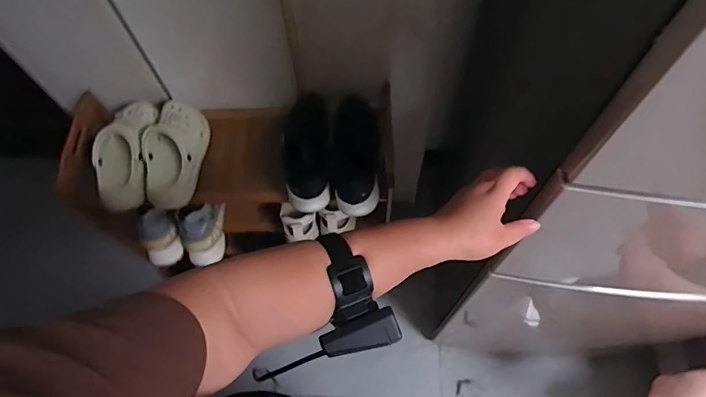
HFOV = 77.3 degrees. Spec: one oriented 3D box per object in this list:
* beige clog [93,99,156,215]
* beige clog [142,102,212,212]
[{"bbox_3d":[-0.442,-0.087,0.858,0.085,0.090,0.220,7,85,6],"label":"beige clog"},{"bbox_3d":[-0.353,-0.091,0.886,0.089,0.123,0.194,7,65,5],"label":"beige clog"}]

